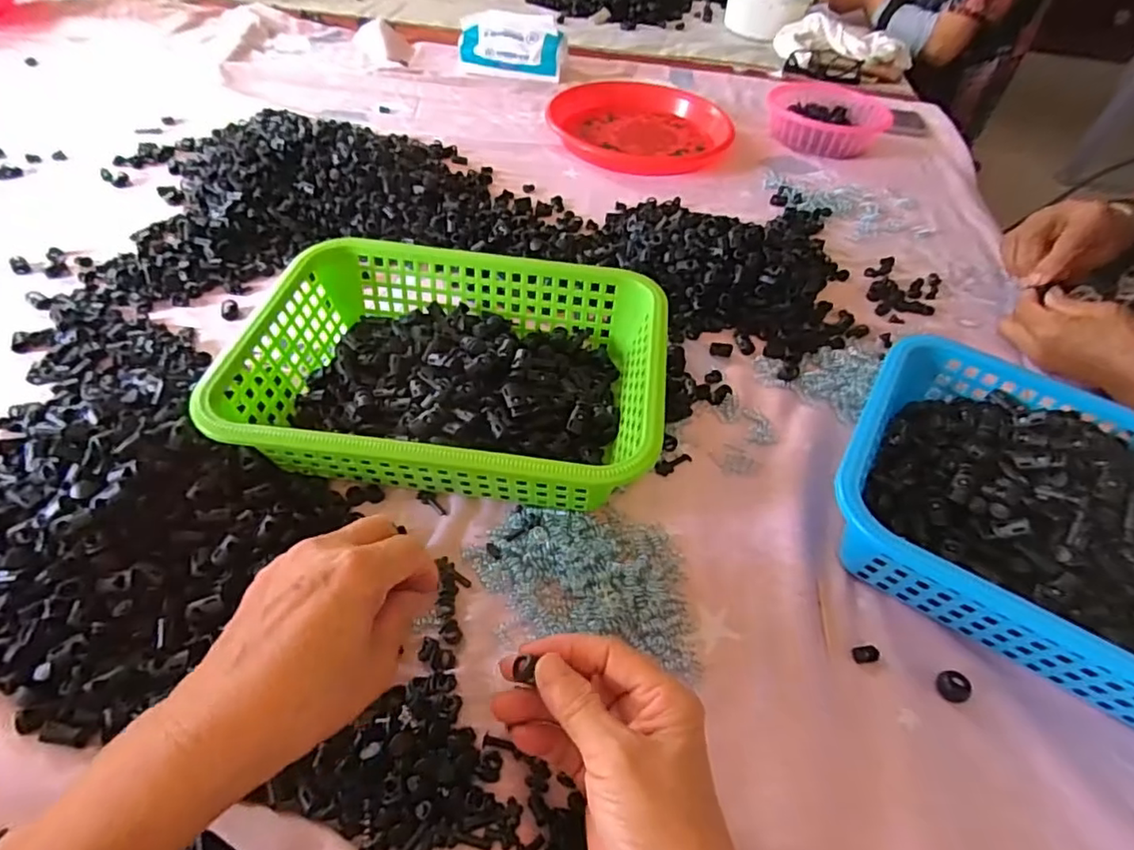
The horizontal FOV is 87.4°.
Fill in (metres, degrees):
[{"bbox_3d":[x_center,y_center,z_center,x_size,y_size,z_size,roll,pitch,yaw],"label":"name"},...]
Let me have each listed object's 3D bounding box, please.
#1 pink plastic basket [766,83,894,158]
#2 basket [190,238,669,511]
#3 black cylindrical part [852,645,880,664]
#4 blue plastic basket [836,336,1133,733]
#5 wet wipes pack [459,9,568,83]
[{"bbox_3d":[0.369,-0.439,0.851,0.163,0.045,0.129,27,53,17],"label":"pink plastic basket"},{"bbox_3d":[-0.080,-0.045,0.453,0.289,0.078,0.202,6,50,0],"label":"basket"},{"bbox_3d":[0.188,0.143,0.371,0.016,0.004,0.011,-1,51,-6],"label":"black cylindrical part"},{"bbox_3d":[0.328,0.074,0.389,0.293,0.080,0.211,30,54,18],"label":"blue plastic basket"},{"bbox_3d":[-0.084,-0.592,0.926,0.165,0.076,0.071,6,50,0],"label":"wet wipes pack"}]

